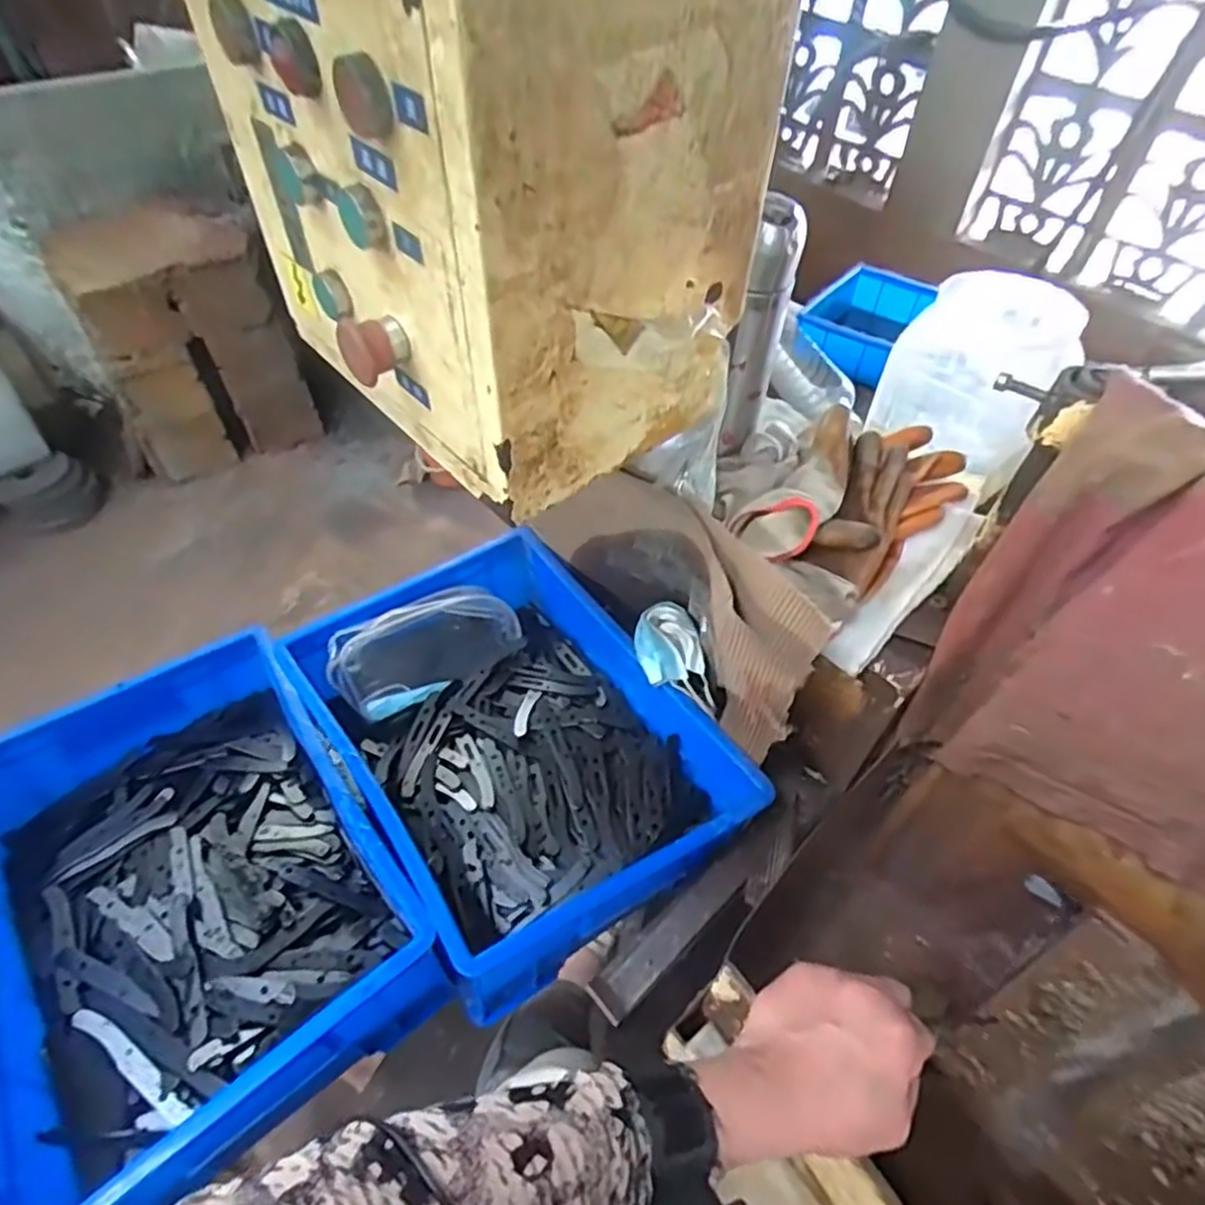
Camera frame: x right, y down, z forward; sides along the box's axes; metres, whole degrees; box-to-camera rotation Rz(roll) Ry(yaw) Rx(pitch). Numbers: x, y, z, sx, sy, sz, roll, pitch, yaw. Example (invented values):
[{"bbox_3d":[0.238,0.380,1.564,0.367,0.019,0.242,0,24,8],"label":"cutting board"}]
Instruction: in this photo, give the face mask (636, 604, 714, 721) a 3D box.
[{"bbox_3d":[0.068,0.055,0.672,0.051,0.063,0.095,-17,53,-15],"label":"face mask"}]

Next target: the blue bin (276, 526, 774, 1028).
[{"bbox_3d":[-0.088,0.134,0.701,0.298,0.127,0.402,-28,56,-22],"label":"blue bin"}]

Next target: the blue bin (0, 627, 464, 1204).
[{"bbox_3d":[-0.357,0.234,0.596,0.299,0.124,0.401,-30,57,-24],"label":"blue bin"}]

